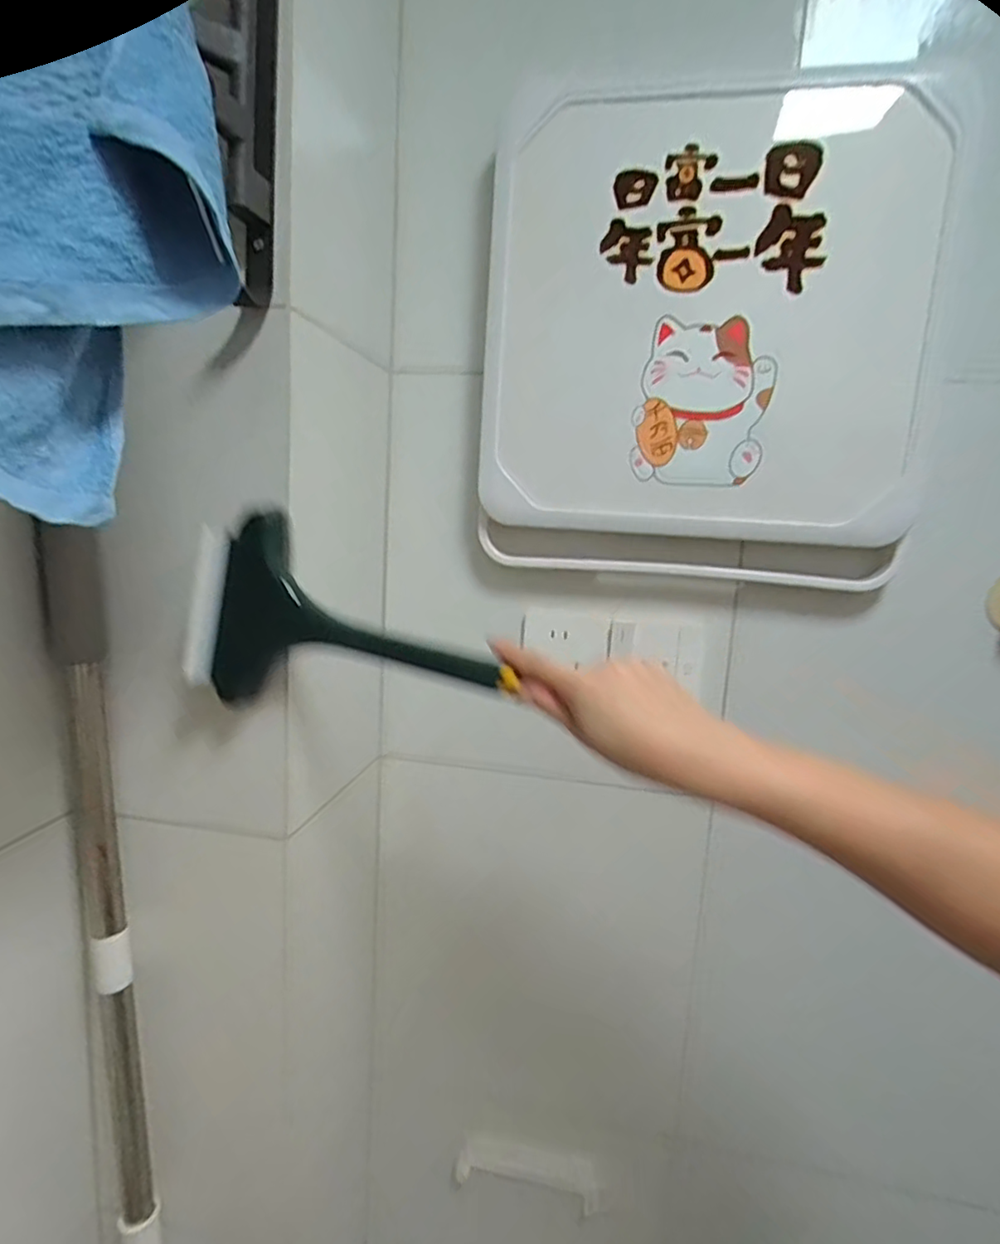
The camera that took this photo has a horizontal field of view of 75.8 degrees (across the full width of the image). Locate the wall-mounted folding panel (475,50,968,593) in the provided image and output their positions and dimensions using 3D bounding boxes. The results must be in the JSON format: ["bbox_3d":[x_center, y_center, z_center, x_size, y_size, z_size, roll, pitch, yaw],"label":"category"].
[{"bbox_3d":[0.166,-0.237,0.551,0.370,0.388,0.049,6,10,16],"label":"wall-mounted folding panel"}]

